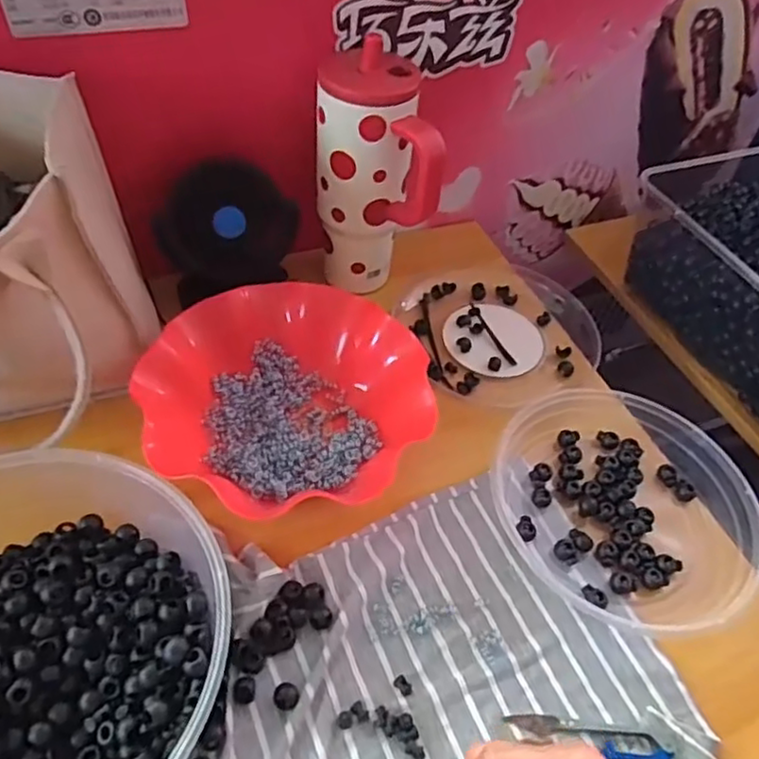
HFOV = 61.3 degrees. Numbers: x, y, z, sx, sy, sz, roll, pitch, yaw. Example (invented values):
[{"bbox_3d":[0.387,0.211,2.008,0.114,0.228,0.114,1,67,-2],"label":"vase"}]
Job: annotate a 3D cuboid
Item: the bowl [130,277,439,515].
[{"bbox_3d":[-0.076,0.008,0.529,0.216,0.058,0.194,-5,50,-11],"label":"bowl"}]

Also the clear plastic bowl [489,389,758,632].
[{"bbox_3d":[0.194,0.094,0.504,0.183,0.040,0.188,3,49,-4],"label":"clear plastic bowl"}]

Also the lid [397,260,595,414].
[{"bbox_3d":[0.116,-0.055,0.645,0.181,0.021,0.183,3,49,-4],"label":"lid"}]

